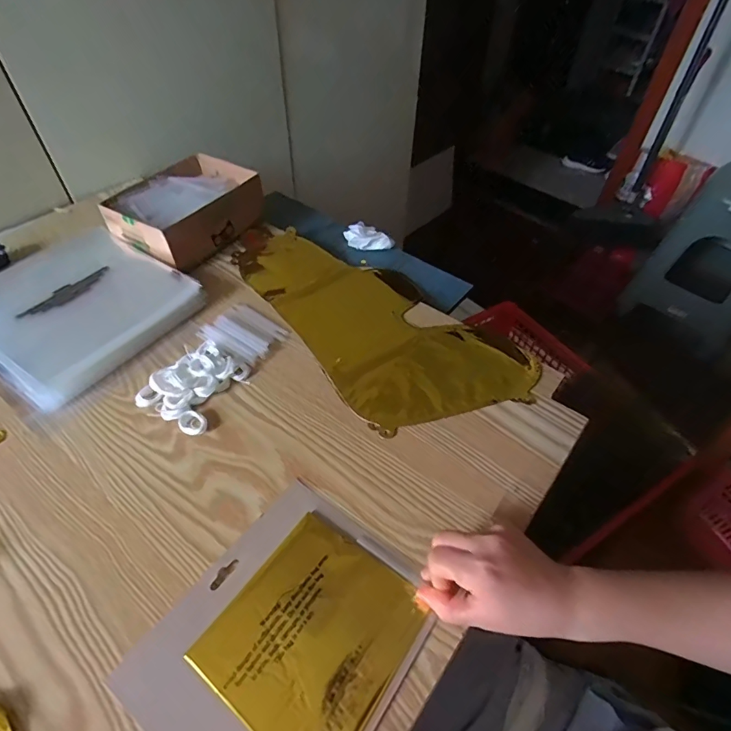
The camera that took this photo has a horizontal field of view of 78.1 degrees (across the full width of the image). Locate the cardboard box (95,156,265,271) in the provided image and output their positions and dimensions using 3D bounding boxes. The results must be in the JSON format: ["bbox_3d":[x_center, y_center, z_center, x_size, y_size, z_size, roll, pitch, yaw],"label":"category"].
[{"bbox_3d":[-0.249,-0.218,0.637,0.137,0.068,0.197,24,53,19],"label":"cardboard box"}]

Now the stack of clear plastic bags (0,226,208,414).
[{"bbox_3d":[-0.359,-0.077,0.548,0.246,0.027,0.212,28,55,22],"label":"stack of clear plastic bags"}]

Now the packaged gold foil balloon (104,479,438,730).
[{"bbox_3d":[-0.056,0.199,0.334,0.164,0.010,0.191,30,55,22],"label":"packaged gold foil balloon"}]

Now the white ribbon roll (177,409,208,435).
[{"bbox_3d":[-0.170,0.057,0.445,0.025,0.012,0.028,-27,55,-22],"label":"white ribbon roll"}]

